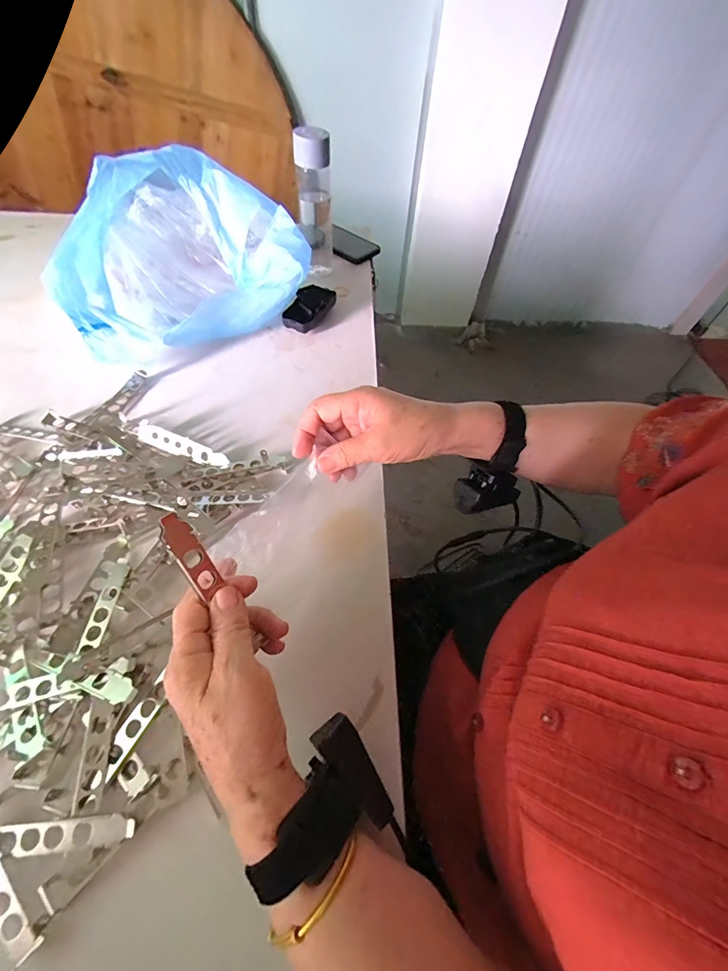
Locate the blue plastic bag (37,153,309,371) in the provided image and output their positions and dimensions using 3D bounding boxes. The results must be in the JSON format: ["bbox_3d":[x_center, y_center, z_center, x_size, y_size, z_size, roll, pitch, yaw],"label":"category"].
[{"bbox_3d":[-0.272,-0.337,0.552,0.317,0.182,0.267,-22,60,-18],"label":"blue plastic bag"}]

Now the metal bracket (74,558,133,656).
[{"bbox_3d":[-0.234,0.108,0.348,0.015,0.008,0.085,5,56,-1],"label":"metal bracket"}]

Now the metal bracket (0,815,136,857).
[{"bbox_3d":[-0.208,0.243,0.264,0.093,0.009,0.018,-1,56,-6],"label":"metal bracket"}]

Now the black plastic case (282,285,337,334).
[{"bbox_3d":[-0.090,-0.296,0.635,0.050,0.036,0.108,27,58,13],"label":"black plastic case"}]

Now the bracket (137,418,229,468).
[{"bbox_3d":[-0.220,-0.046,0.459,0.122,0.008,0.024,24,94,3],"label":"bracket"}]

